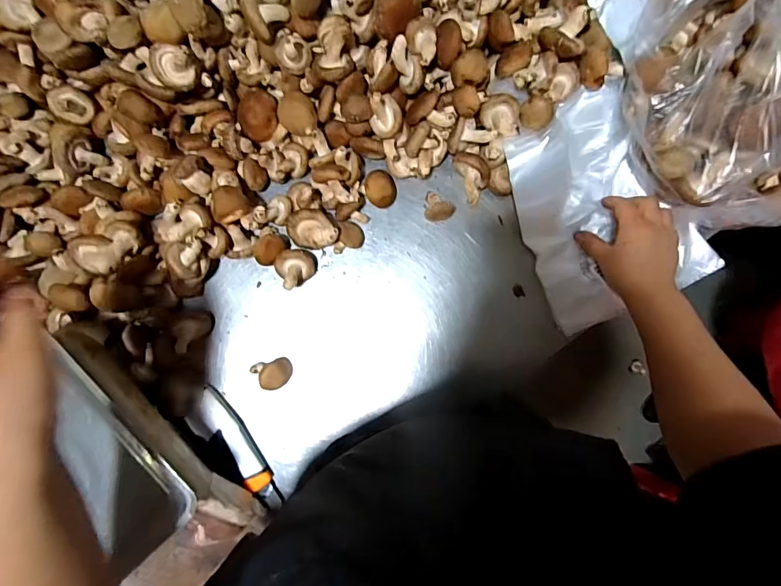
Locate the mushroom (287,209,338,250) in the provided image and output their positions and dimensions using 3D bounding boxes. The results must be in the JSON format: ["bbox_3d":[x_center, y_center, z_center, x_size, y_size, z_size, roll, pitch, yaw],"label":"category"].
[{"bbox_3d":[-0.090,-0.073,0.476,0.057,0.027,0.043,-3,87,0],"label":"mushroom"}]

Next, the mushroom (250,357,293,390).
[{"bbox_3d":[-0.140,0.097,0.490,0.044,0.036,0.034,-14,88,-1],"label":"mushroom"}]

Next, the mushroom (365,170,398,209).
[{"bbox_3d":[-0.011,-0.125,0.500,0.036,0.028,0.041,-4,87,0],"label":"mushroom"}]

